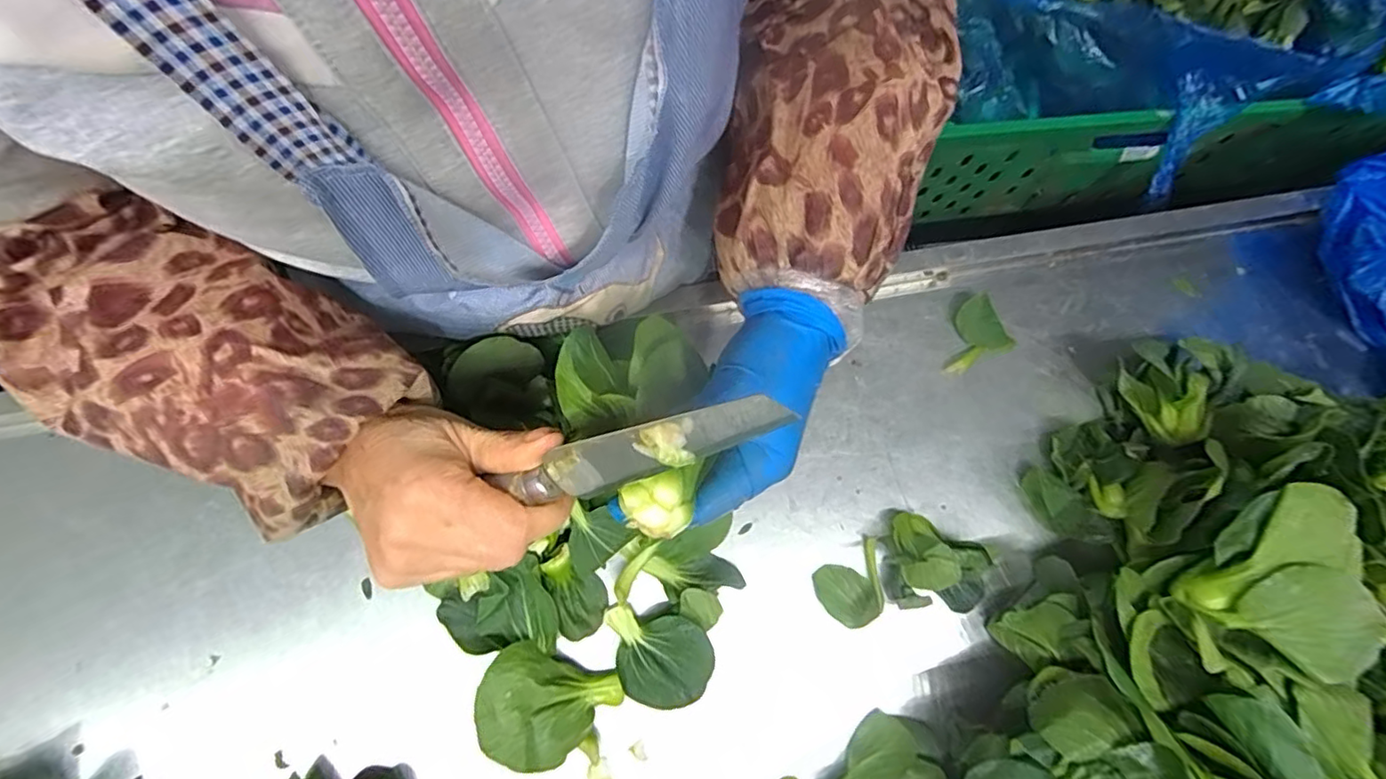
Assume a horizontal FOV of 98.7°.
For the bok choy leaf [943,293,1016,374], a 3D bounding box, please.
[{"bbox_3d":[0.218,-0.044,0.467,0.053,0.022,0.047,-23,79,-8],"label":"bok choy leaf"}]

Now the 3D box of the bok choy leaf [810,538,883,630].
[{"bbox_3d":[0.118,0.140,0.425,0.056,0.017,0.045,-29,79,-9],"label":"bok choy leaf"}]

